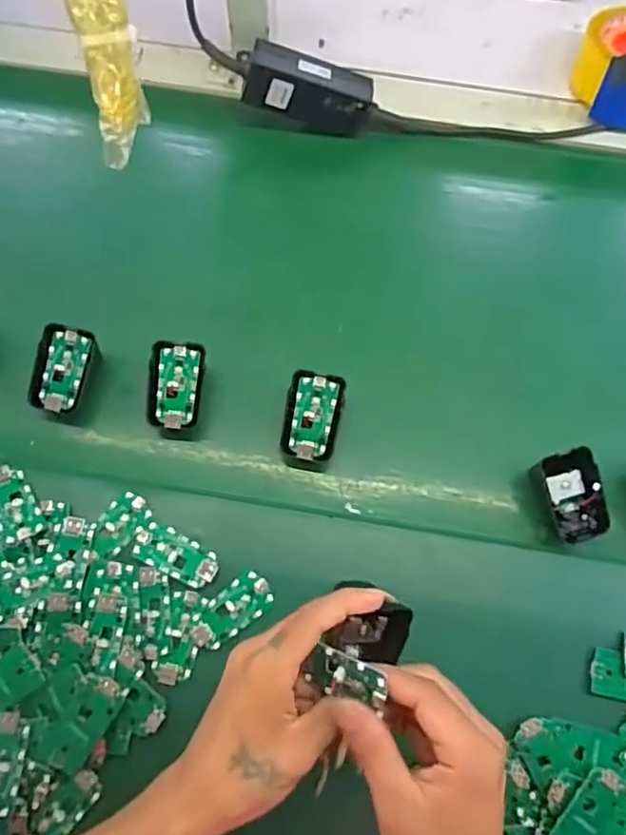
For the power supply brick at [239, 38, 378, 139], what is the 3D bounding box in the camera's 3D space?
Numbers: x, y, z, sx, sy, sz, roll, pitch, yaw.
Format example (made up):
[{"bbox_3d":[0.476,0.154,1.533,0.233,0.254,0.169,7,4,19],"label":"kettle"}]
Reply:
[{"bbox_3d":[-0.004,-0.299,0.586,0.119,0.052,0.029,12,68,-16],"label":"power supply brick"}]

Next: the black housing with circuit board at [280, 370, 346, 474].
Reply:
[{"bbox_3d":[-0.001,0.004,0.514,0.043,0.032,0.077,11,89,0],"label":"black housing with circuit board"}]

